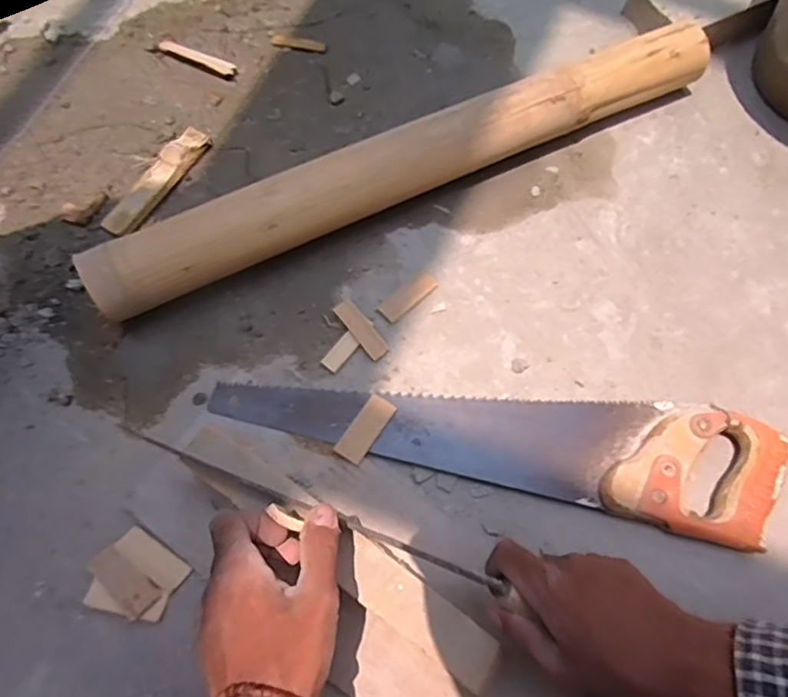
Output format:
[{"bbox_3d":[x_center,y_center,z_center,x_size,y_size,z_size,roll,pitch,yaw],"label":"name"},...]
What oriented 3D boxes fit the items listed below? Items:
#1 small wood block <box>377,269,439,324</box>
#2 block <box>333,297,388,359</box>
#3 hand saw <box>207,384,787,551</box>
[{"bbox_3d":[0.014,-0.052,0.589,0.063,0.004,0.023,-41,75,-16],"label":"small wood block"},{"bbox_3d":[-0.030,-0.018,0.564,0.020,0.007,0.063,-39,87,-6],"label":"block"},{"bbox_3d":[0.089,0.071,0.532,0.482,0.029,0.108,11,68,2],"label":"hand saw"}]

